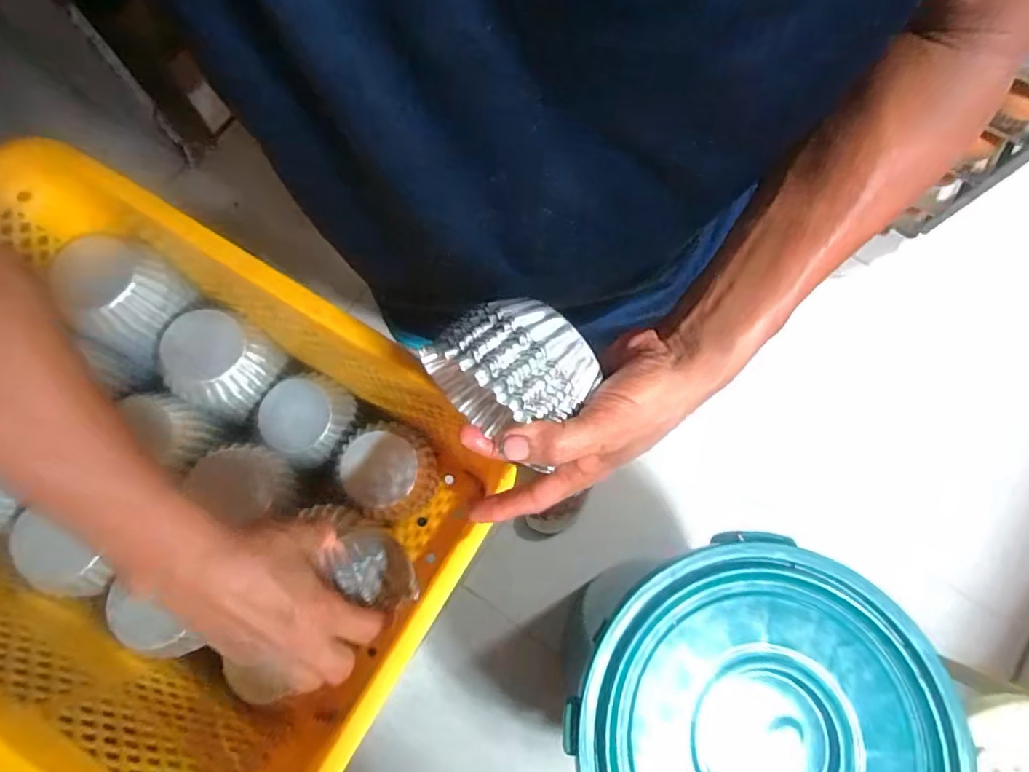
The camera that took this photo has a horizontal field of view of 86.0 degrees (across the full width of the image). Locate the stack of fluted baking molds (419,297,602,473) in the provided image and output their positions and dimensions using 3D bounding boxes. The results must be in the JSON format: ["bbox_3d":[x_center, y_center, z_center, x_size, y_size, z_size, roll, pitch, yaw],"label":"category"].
[{"bbox_3d":[-0.002,-0.010,0.335,0.090,0.096,0.063,39,77,9],"label":"stack of fluted baking molds"}]

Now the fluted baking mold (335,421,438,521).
[{"bbox_3d":[-0.133,0.087,0.576,0.097,0.037,0.099,0,74,-1],"label":"fluted baking mold"}]

